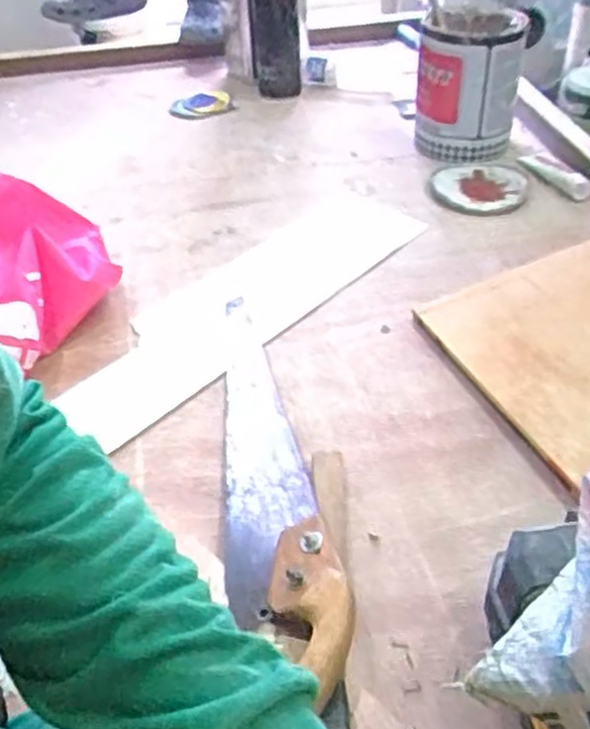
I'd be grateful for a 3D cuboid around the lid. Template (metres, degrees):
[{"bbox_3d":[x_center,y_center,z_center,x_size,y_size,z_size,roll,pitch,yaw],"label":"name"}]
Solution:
[{"bbox_3d":[0.291,-0.284,1.188,0.144,0.014,0.157,-2,41,2],"label":"lid"}]

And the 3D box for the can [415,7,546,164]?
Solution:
[{"bbox_3d":[0.295,-0.482,1.272,0.189,0.198,0.178,-30,47,-28],"label":"can"}]

